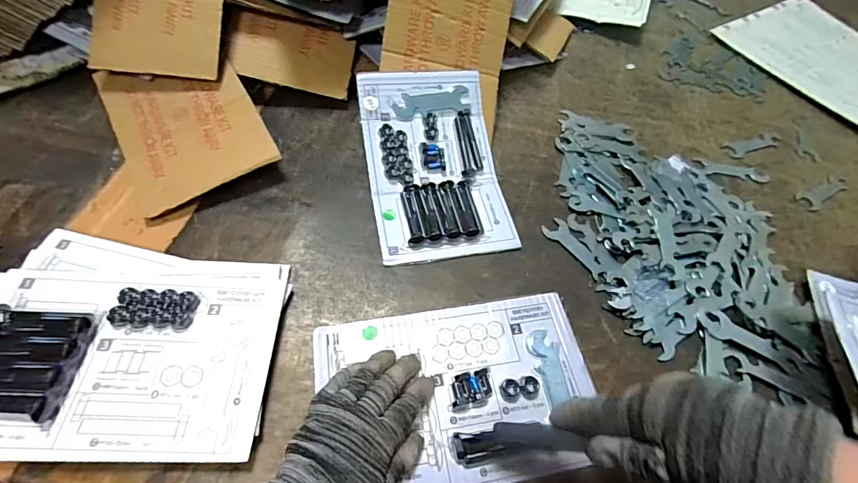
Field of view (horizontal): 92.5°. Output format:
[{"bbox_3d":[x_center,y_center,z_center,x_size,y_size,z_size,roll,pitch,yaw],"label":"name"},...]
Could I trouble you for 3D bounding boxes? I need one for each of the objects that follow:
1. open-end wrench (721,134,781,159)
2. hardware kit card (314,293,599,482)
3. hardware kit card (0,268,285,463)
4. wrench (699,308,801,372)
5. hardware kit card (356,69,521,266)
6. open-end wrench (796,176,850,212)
[{"bbox_3d":[0.442,-0.133,0.560,0.090,0.005,0.025,-17,60,-15],"label":"open-end wrench"},{"bbox_3d":[0.027,0.126,0.351,0.233,0.014,0.148,-7,58,-9],"label":"hardware kit card"},{"bbox_3d":[-0.251,0.092,0.328,0.236,0.020,0.145,2,59,-4],"label":"hardware kit card"},{"bbox_3d":[0.308,0.093,0.394,0.095,0.006,0.025,24,58,10],"label":"wrench"},{"bbox_3d":[0.007,-0.093,0.460,0.147,0.061,0.218,-8,58,-10],"label":"hardware kit card"},{"bbox_3d":[0.500,-0.063,0.519,0.087,0.004,0.027,-24,62,-19],"label":"open-end wrench"}]

